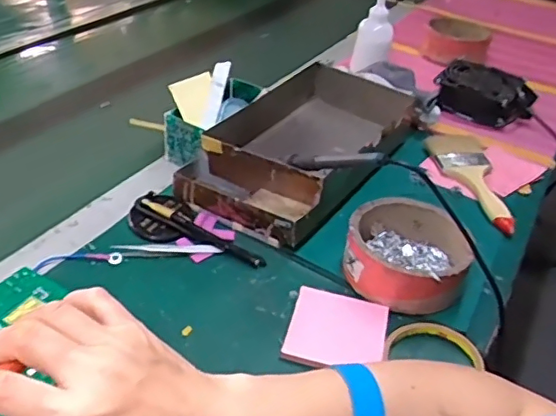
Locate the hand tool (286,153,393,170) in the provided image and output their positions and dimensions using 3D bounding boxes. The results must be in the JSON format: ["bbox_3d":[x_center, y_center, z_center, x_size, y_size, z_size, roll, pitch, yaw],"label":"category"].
[{"bbox_3d":[0.060,-0.049,0.618,0.136,0.014,0.014,3,25,46],"label":"hand tool"}]

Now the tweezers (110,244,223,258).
[{"bbox_3d":[-0.115,0.043,0.609,0.107,0.004,0.019,0,37,-9],"label":"tweezers"}]

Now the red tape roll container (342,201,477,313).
[{"bbox_3d":[0.134,0.046,0.599,0.118,0.054,0.116,4,36,-3],"label":"red tape roll container"}]

